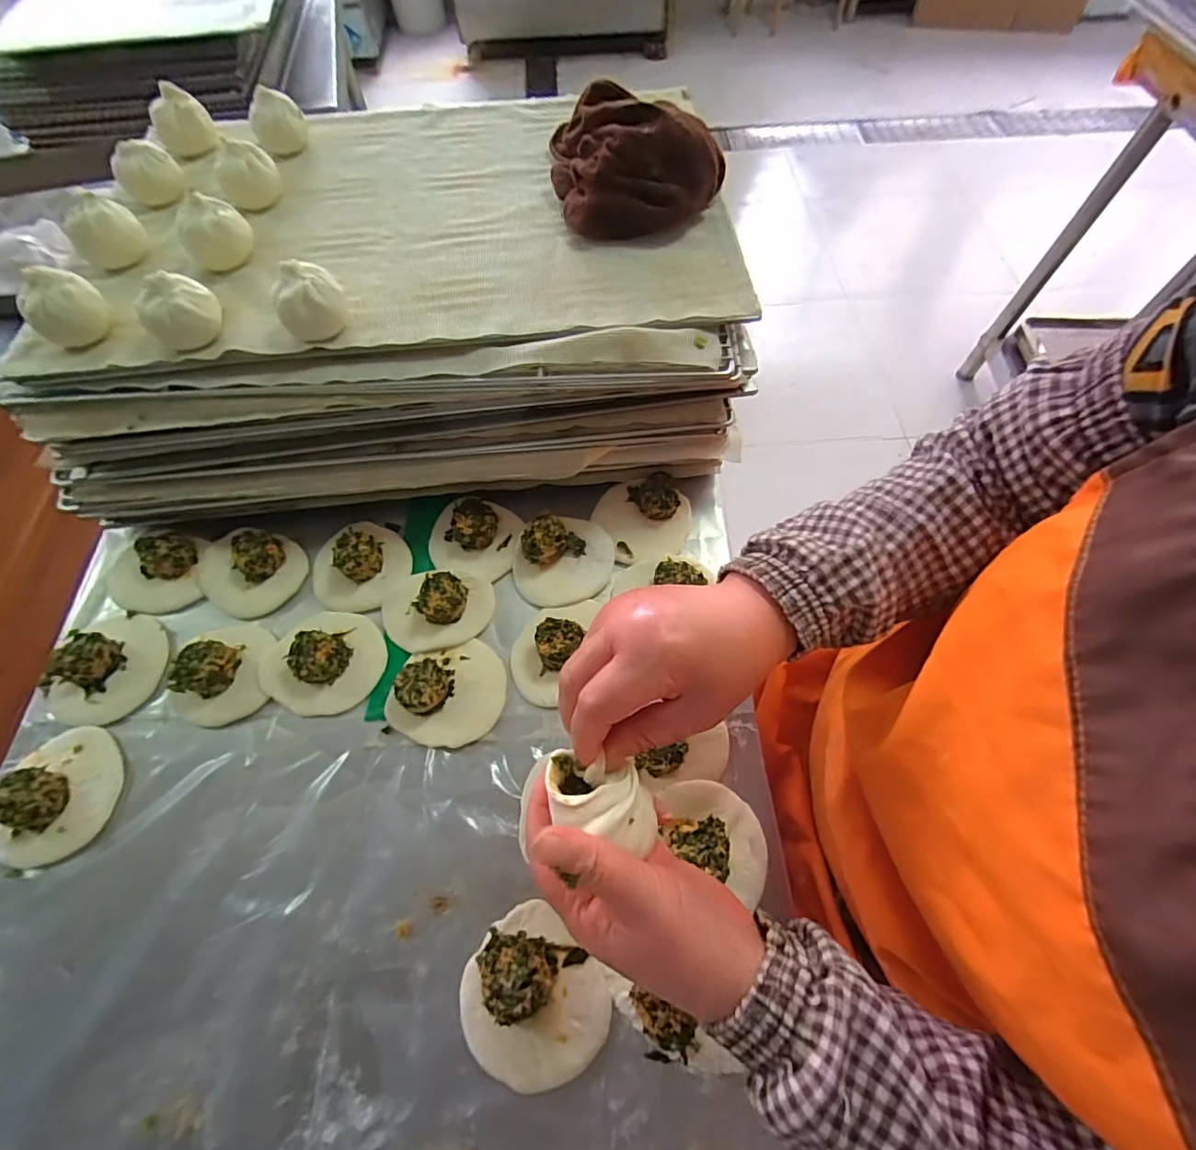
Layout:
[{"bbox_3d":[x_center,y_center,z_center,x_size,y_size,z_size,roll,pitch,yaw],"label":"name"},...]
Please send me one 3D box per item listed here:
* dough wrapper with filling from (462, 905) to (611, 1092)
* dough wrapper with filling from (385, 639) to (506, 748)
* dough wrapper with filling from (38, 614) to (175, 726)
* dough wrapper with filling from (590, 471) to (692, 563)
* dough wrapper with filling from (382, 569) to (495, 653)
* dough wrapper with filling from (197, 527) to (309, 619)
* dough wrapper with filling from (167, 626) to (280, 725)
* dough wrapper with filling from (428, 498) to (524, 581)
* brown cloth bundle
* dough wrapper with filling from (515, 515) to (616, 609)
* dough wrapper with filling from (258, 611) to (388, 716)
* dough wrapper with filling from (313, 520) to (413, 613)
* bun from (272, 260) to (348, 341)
[{"bbox_3d":[-0.043,0.264,0.327,0.090,0.033,0.082,39,69,20],"label":"dough wrapper with filling"},{"bbox_3d":[-0.123,0.093,0.422,0.093,0.026,0.078,-14,62,-6],"label":"dough wrapper with filling"},{"bbox_3d":[-0.413,0.072,0.439,0.092,0.032,0.091,-1,62,1],"label":"dough wrapper with filling"},{"bbox_3d":[0.042,-0.058,0.487,0.088,0.026,0.086,0,62,2],"label":"dough wrapper with filling"},{"bbox_3d":[-0.140,0.026,0.452,0.095,0.029,0.069,-5,62,-1],"label":"dough wrapper with filling"},{"bbox_3d":[-0.319,-0.008,0.478,0.092,0.030,0.079,22,65,13],"label":"dough wrapper with filling"},{"bbox_3d":[-0.311,0.075,0.435,0.073,0.031,0.084,-1,62,2],"label":"dough wrapper with filling"},{"bbox_3d":[-0.116,-0.040,0.486,0.082,0.027,0.074,11,63,8],"label":"dough wrapper with filling"},{"bbox_3d":[0.032,-0.373,0.467,0.141,0.059,0.155,-9,62,-3],"label":"brown cloth bundle"},{"bbox_3d":[-0.032,-0.019,0.470,0.088,0.026,0.079,-8,62,-2],"label":"dough wrapper with filling"},{"bbox_3d":[-0.231,0.066,0.438,0.097,0.026,0.087,22,65,13],"label":"dough wrapper with filling"},{"bbox_3d":[-0.217,-0.014,0.478,0.080,0.027,0.086,-1,62,1],"label":"dough wrapper with filling"},{"bbox_3d":[-0.214,-0.203,0.395,0.048,0.037,0.043,-27,64,-12],"label":"bun"}]

